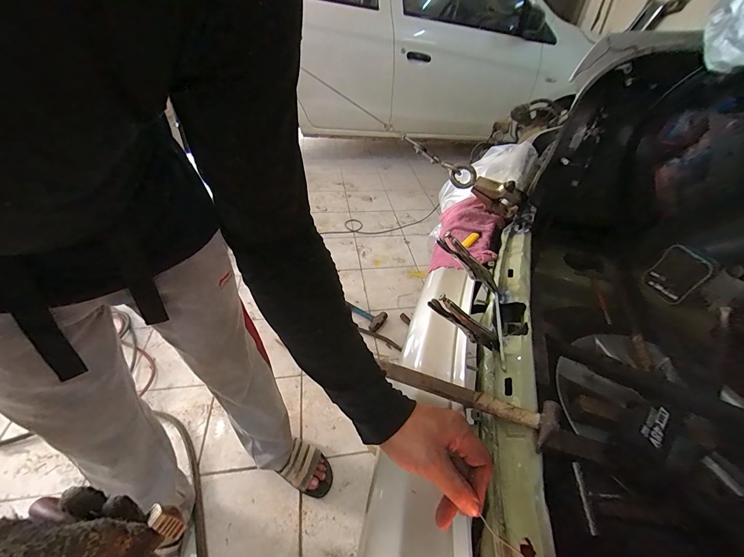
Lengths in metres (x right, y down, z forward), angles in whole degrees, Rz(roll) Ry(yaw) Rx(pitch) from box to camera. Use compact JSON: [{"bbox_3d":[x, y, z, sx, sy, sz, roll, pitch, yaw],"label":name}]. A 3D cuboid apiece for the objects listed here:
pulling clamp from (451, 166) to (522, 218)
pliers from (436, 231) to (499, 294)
[{"bbox_3d":[0.296,-0.233,0.839,0.196,0.084,0.045,32,51,-1],"label":"pulling clamp"},{"bbox_3d":[0.178,-0.026,0.593,0.146,0.044,0.022,43,53,-8],"label":"pliers"}]

